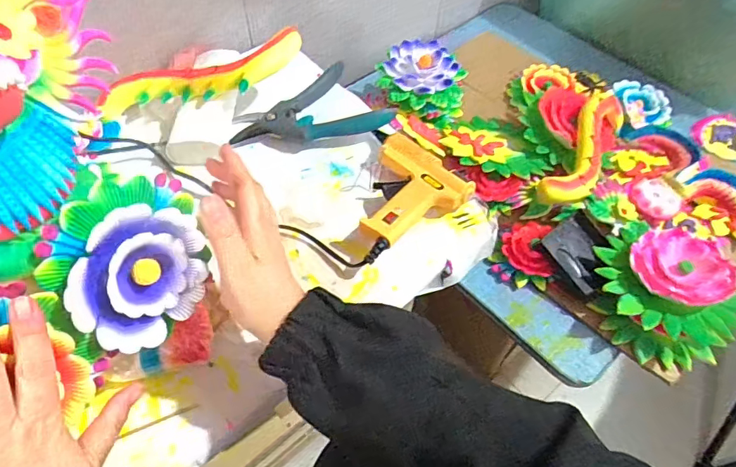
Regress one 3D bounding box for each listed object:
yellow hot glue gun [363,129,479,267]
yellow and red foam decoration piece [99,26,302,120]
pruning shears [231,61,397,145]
[{"bbox_3d":[0.020,-0.047,0.513,0.139,0.040,0.131,-30,62,-22],"label":"yellow hot glue gun"},{"bbox_3d":[-0.191,-0.178,0.548,0.236,0.025,0.064,-12,55,8],"label":"yellow and red foam decoration piece"},{"bbox_3d":[-0.071,-0.139,0.574,0.168,0.026,0.128,-29,62,-21],"label":"pruning shears"}]

